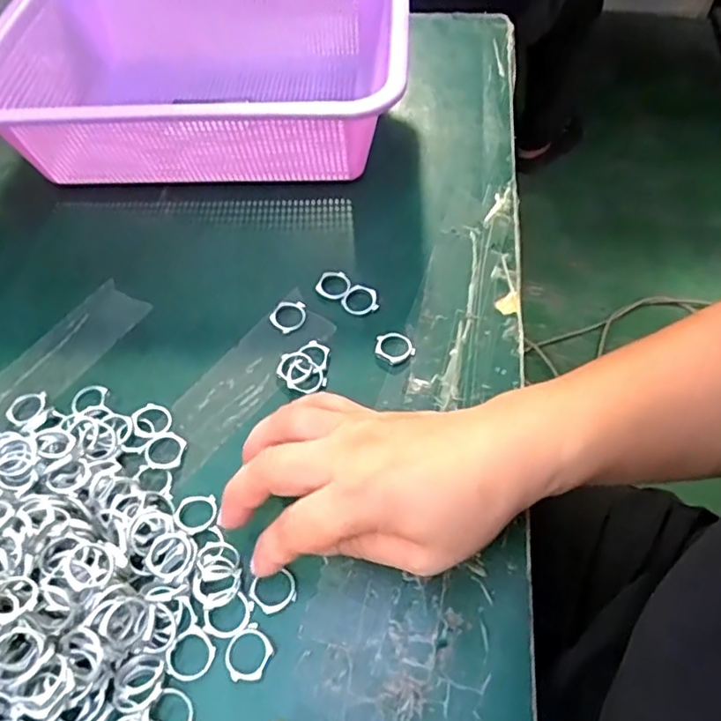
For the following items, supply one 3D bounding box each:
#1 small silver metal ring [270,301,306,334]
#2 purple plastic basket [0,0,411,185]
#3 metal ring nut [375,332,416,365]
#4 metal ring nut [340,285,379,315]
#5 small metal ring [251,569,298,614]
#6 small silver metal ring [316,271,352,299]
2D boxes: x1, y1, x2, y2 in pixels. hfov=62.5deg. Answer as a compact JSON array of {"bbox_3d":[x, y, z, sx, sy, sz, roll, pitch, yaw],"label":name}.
[{"bbox_3d":[-0.045,-0.028,0.371,0.022,0.004,0.022,-2,56,2],"label":"small silver metal ring"},{"bbox_3d":[-0.113,-0.219,0.455,0.290,0.085,0.217,-1,56,2],"label":"purple plastic basket"},{"bbox_3d":[0.020,-0.009,0.357,0.022,0.004,0.022,-2,56,2],"label":"metal ring nut"},{"bbox_3d":[0.000,-0.038,0.377,0.024,0.005,0.019,18,59,15],"label":"metal ring nut"},{"bbox_3d":[-0.041,0.110,0.282,0.021,0.004,0.018,-14,57,-6],"label":"small metal ring"},{"bbox_3d":[-0.016,-0.050,0.385,0.021,0.004,0.022,-2,56,2],"label":"small silver metal ring"}]

